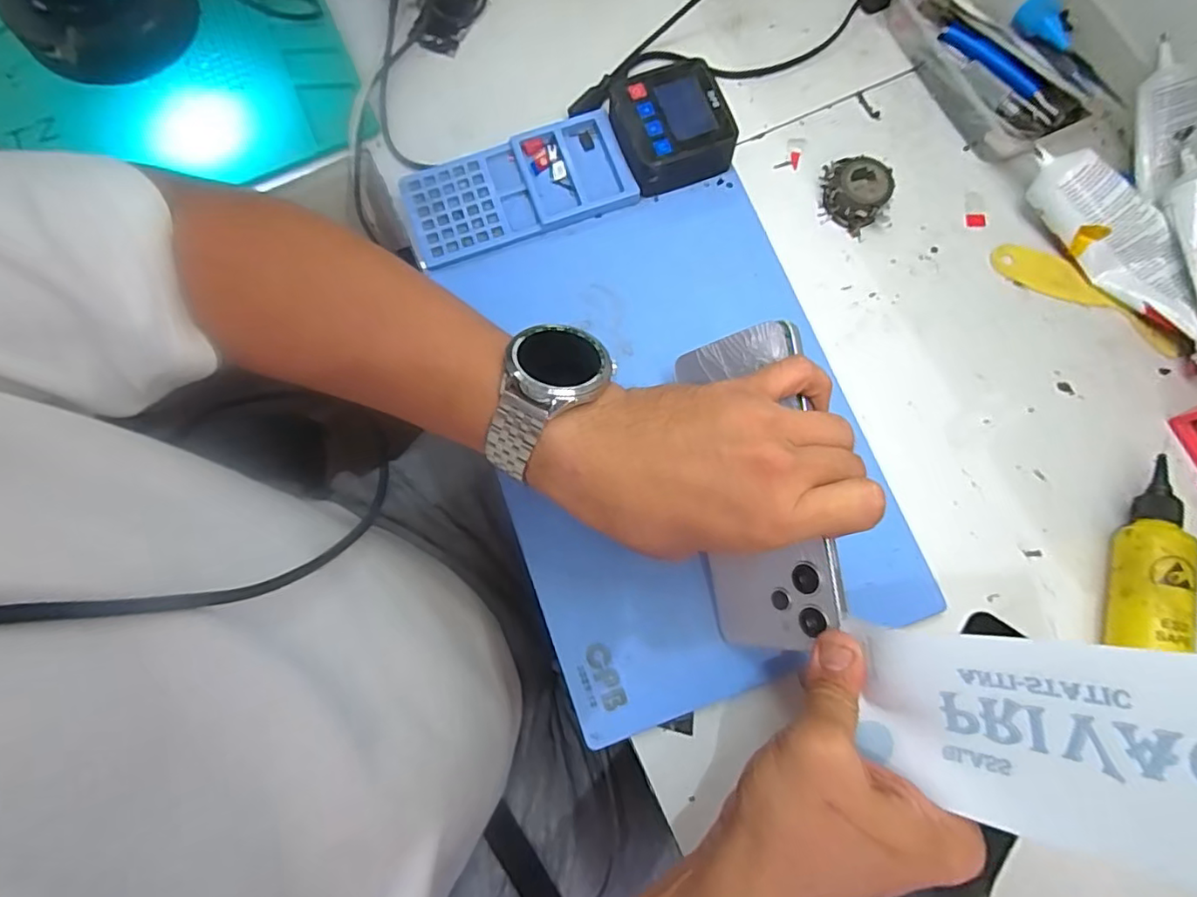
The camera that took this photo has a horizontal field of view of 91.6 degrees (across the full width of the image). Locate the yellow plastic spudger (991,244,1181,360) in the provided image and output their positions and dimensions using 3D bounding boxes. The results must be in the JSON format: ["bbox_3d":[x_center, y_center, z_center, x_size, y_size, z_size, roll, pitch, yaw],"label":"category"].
[{"bbox_3d":[0.322,-0.102,0.383,0.124,0.004,0.030,30,79,7],"label":"yellow plastic spudger"}]

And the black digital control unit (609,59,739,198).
[{"bbox_3d":[0.047,-0.213,0.391,0.070,0.035,0.068,-21,78,-4],"label":"black digital control unit"}]

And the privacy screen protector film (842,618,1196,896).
[{"bbox_3d":[0.169,0.107,0.206,0.009,0.146,0.073,5,79,-42],"label":"privacy screen protector film"}]

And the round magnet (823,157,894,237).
[{"bbox_3d":[0.171,-0.173,0.392,0.044,0.024,0.038,31,79,7],"label":"round magnet"}]

